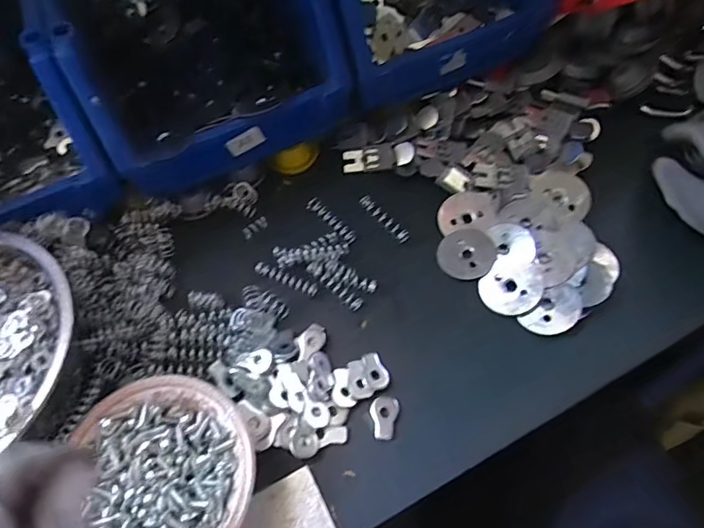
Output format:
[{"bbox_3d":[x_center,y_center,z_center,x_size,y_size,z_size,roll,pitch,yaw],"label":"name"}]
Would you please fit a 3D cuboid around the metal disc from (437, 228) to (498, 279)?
[{"bbox_3d":[0.094,-0.009,0.406,0.044,0.006,0.047,-2,60,3],"label":"metal disc"}]

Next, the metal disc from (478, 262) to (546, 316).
[{"bbox_3d":[0.124,0.019,0.388,0.048,0.005,0.040,6,77,28],"label":"metal disc"}]

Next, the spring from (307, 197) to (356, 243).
[{"bbox_3d":[-0.018,-0.038,0.425,0.012,0.008,0.057,-38,65,-17],"label":"spring"}]

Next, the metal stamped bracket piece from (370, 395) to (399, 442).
[{"bbox_3d":[0.022,0.106,0.347,0.018,0.004,0.030,13,62,11],"label":"metal stamped bracket piece"}]

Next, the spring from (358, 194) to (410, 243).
[{"bbox_3d":[0.028,-0.039,0.425,0.012,0.007,0.054,-38,65,-17],"label":"spring"}]

